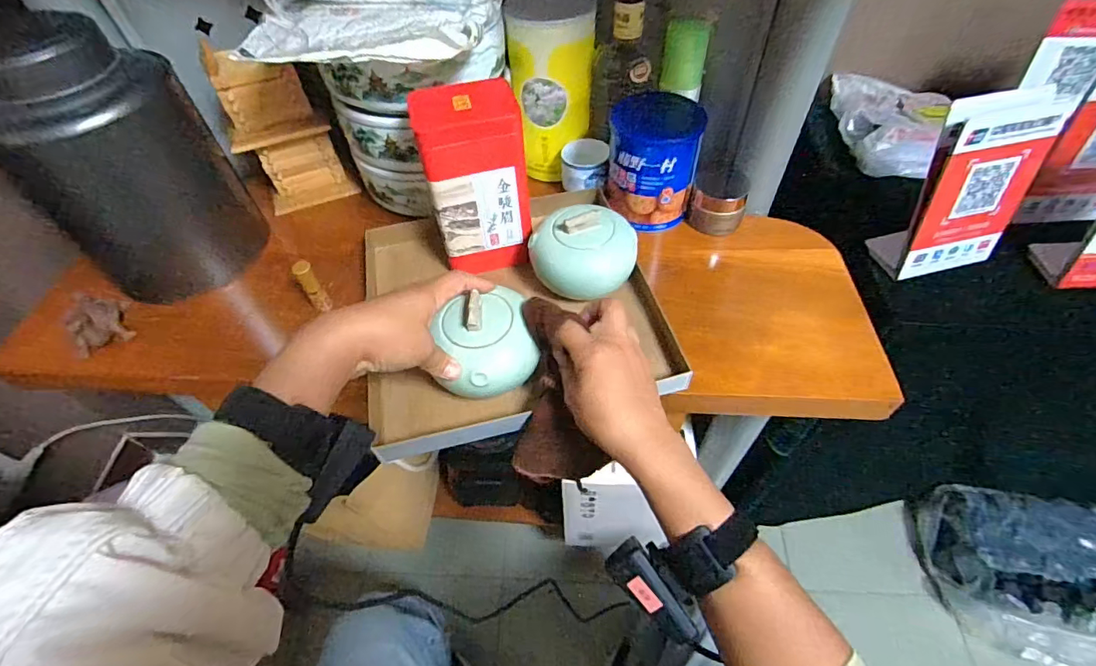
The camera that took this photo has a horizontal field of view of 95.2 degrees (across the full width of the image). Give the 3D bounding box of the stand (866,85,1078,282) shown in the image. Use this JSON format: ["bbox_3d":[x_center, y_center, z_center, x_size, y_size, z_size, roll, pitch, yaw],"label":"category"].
[{"bbox_3d":[0.409,-0.137,0.484,0.118,0.161,0.065,-11,54,-5],"label":"stand"}]

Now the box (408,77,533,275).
[{"bbox_3d":[-0.072,-0.152,0.505,0.102,0.164,0.076,-14,55,-7],"label":"box"}]

